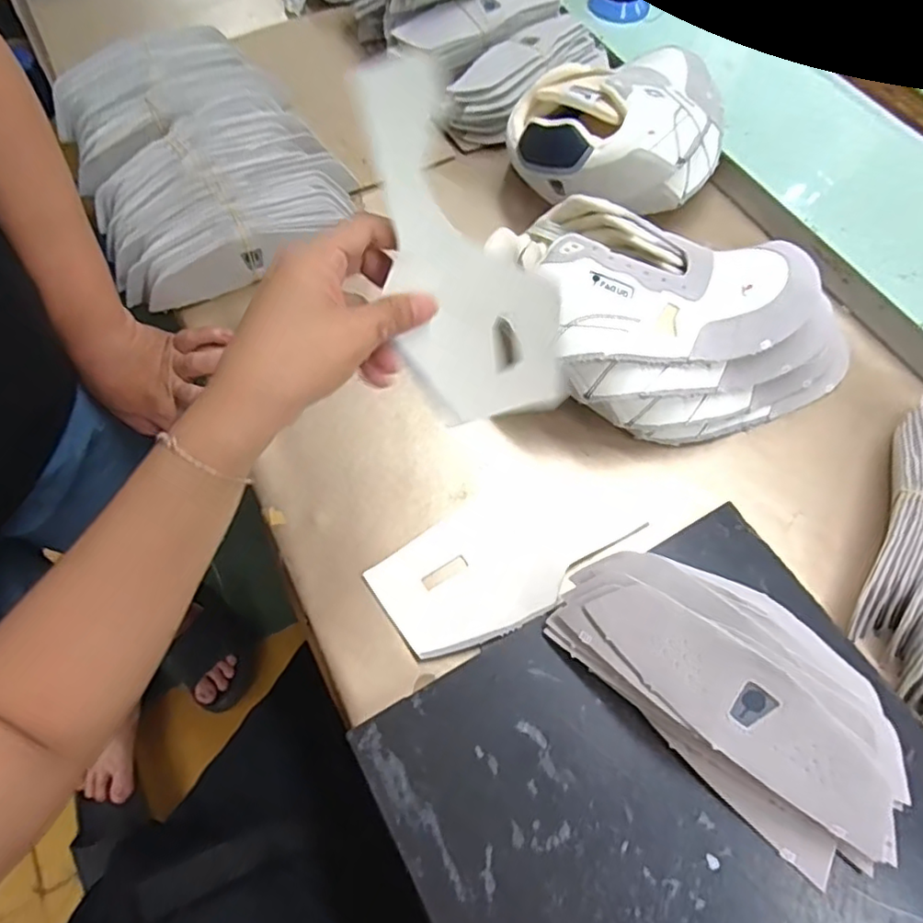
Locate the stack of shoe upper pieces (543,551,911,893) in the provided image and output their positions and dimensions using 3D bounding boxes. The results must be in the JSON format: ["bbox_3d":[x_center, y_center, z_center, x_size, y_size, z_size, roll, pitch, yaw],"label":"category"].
[{"bbox_3d":[0.166,0.126,0.358,0.212,0.056,0.113,41,70,19],"label":"stack of shoe upper pieces"}]

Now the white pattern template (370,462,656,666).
[{"bbox_3d":[0.033,0.065,0.443,0.183,0.005,0.093,-33,63,-17],"label":"white pattern template"}]

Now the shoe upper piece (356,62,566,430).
[{"bbox_3d":[-0.002,-0.099,0.328,0.088,0.206,0.018,-23,46,5],"label":"shoe upper piece"}]

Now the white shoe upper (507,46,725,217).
[{"bbox_3d":[0.165,-0.320,0.569,0.232,0.078,0.159,-34,68,-16],"label":"white shoe upper"}]

